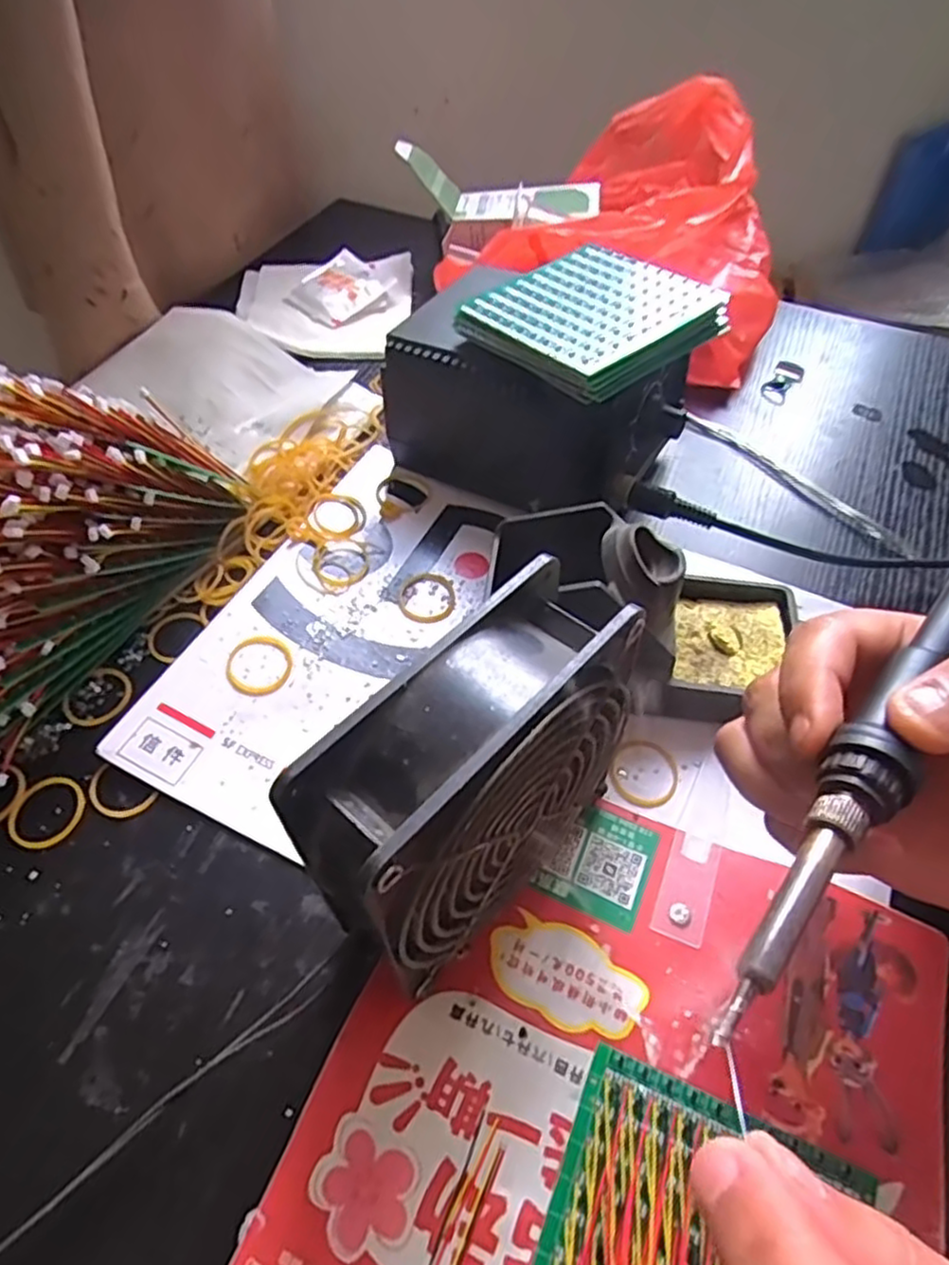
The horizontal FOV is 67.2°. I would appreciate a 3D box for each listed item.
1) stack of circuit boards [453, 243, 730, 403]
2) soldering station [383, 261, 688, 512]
[{"bbox_3d":[0.058,-0.157,0.358,0.094,0.019,0.099,37,63,27],"label":"stack of circuit boards"},{"bbox_3d":[0.031,-0.127,0.403,0.145,0.091,0.091,34,59,21],"label":"soldering station"}]

